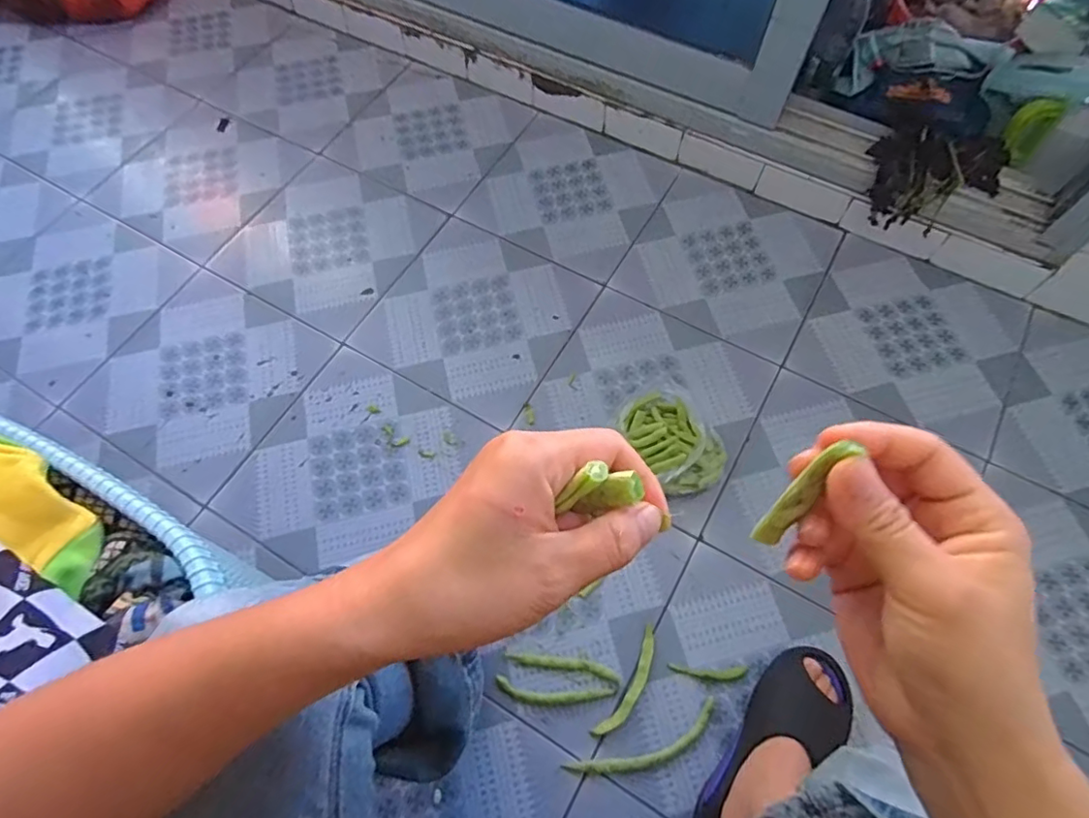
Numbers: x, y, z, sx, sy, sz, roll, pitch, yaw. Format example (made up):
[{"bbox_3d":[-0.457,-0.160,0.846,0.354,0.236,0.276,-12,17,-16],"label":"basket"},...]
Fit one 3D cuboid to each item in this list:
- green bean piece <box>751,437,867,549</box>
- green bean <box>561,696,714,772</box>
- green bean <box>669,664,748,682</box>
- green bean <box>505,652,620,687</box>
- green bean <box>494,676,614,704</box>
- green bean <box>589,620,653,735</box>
[{"bbox_3d":[0.100,0.034,0.226,0.010,0.053,0.004,36,29,15],"label":"green bean piece"},{"bbox_3d":[0.117,0.389,0.663,0.185,0.006,0.036,-20,68,-8],"label":"green bean"},{"bbox_3d":[0.197,0.316,0.692,0.090,0.005,0.016,1,66,1],"label":"green bean"},{"bbox_3d":[0.024,0.310,0.703,0.136,0.008,0.021,12,67,5],"label":"green bean"},{"bbox_3d":[0.013,0.339,0.687,0.139,0.005,0.024,5,67,3],"label":"green bean"},{"bbox_3d":[0.104,0.328,0.690,0.029,0.010,0.137,30,70,13],"label":"green bean"}]

